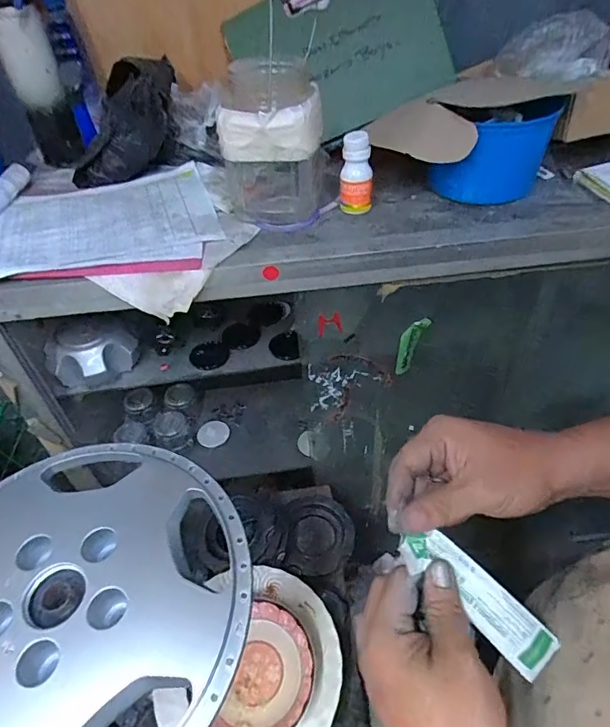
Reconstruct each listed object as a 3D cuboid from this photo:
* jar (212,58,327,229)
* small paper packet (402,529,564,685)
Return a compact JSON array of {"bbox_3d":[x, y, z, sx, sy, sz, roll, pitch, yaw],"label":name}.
[{"bbox_3d":[-0.043,-0.269,0.591,0.126,0.168,0.117,-2,47,2],"label":"jar"},{"bbox_3d":[0.111,0.153,0.313,0.109,0.007,0.031,41,85,14],"label":"small paper packet"}]

